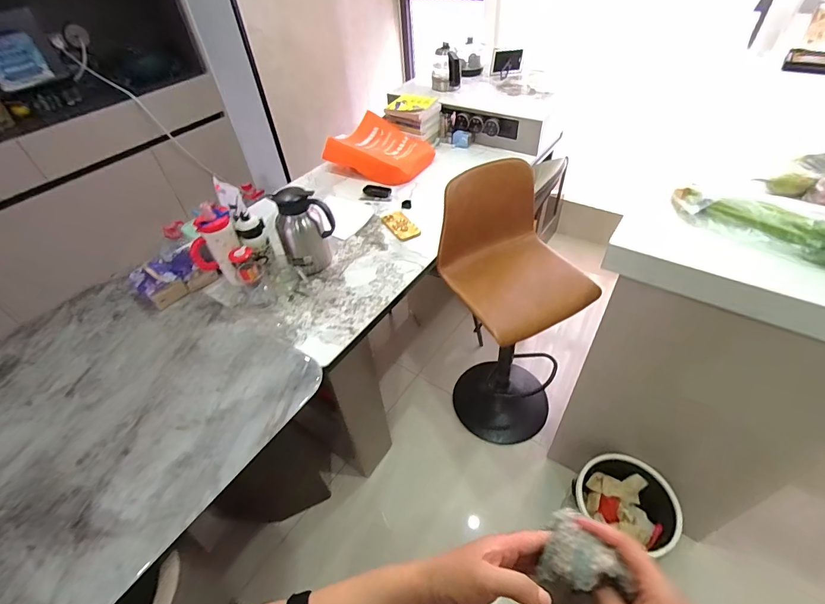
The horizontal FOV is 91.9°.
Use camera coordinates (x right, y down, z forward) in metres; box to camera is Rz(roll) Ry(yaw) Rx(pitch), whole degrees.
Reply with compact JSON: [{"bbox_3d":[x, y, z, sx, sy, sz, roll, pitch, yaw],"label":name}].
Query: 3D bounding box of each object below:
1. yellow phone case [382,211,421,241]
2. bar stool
[{"bbox_3d":[-0.040,-0.263,1.371,0.080,0.016,0.160,-26,48,-19],"label":"yellow phone case"},{"bbox_3d":[0.324,0.082,1.387,0.359,0.972,0.381,-23,47,-16],"label":"bar stool"}]

